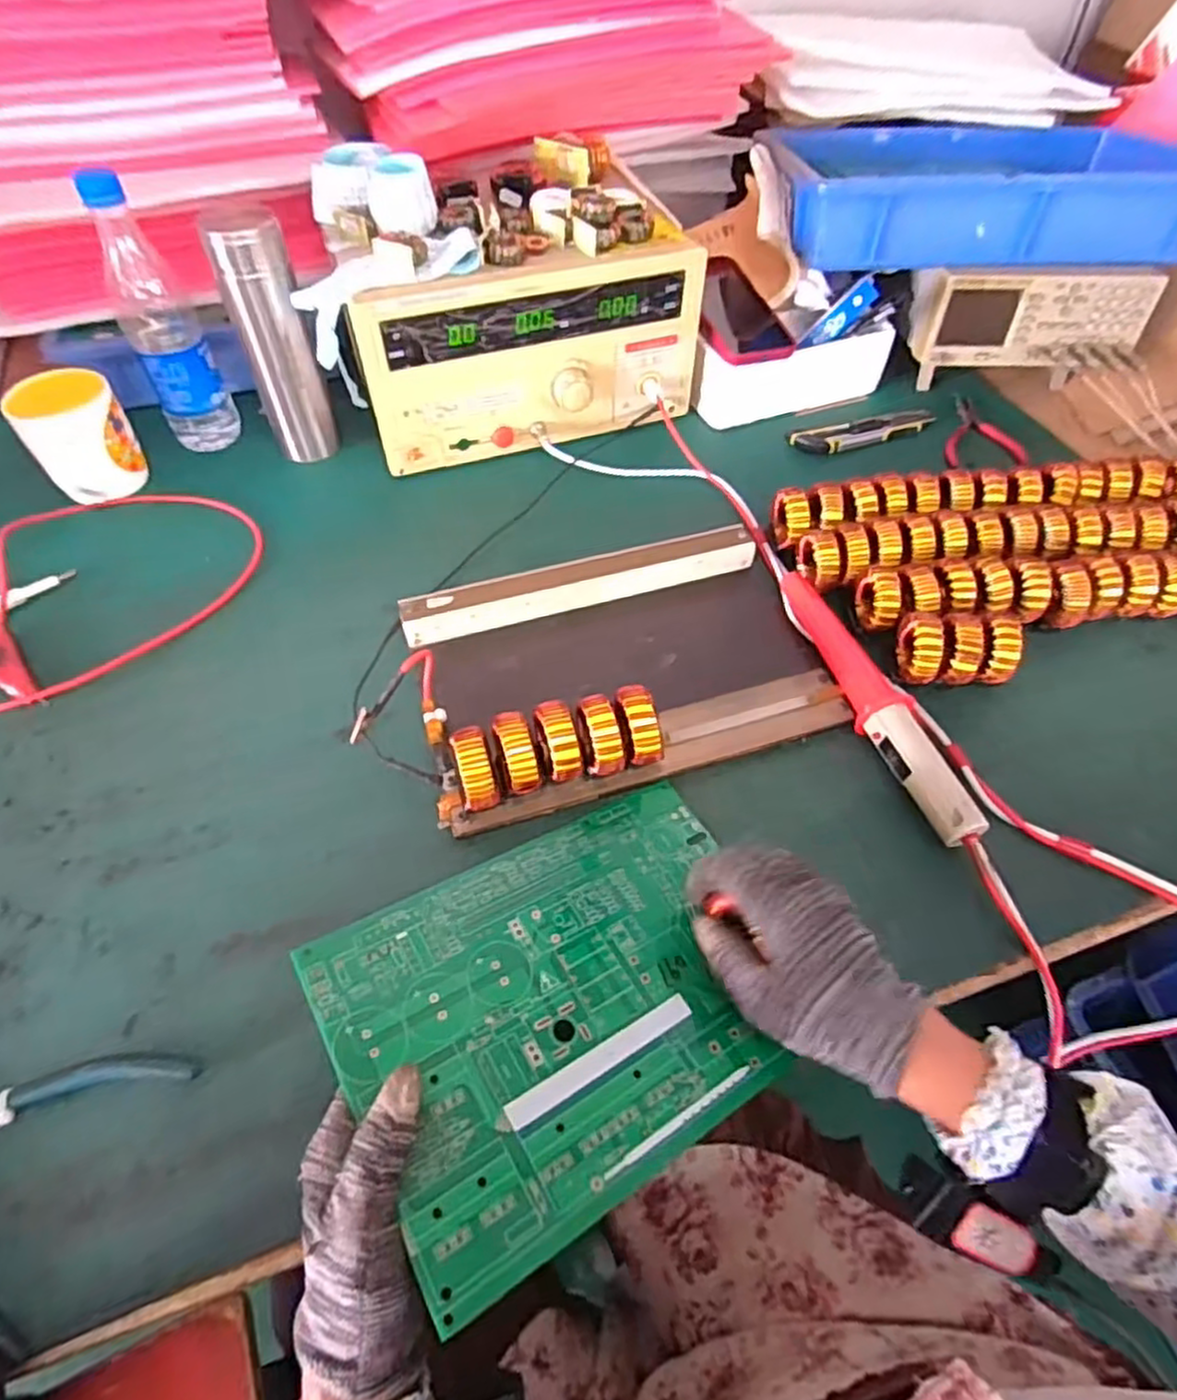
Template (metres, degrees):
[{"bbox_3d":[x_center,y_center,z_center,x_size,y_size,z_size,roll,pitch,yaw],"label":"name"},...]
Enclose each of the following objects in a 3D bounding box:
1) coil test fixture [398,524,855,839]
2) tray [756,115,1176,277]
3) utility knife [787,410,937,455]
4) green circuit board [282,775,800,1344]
[{"bbox_3d":[0.026,-0.036,0.535,0.304,0.049,0.198,-13,55,-12],"label":"coil test fixture"},{"bbox_3d":[0.421,-0.555,0.761,0.425,0.079,0.309,3,53,2],"label":"tray"},{"bbox_3d":[0.292,-0.285,0.754,0.166,0.018,0.043,-16,55,-12],"label":"utility knife"},{"bbox_3d":[-0.005,0.157,0.393,0.244,0.006,0.180,-19,55,-29],"label":"green circuit board"}]

